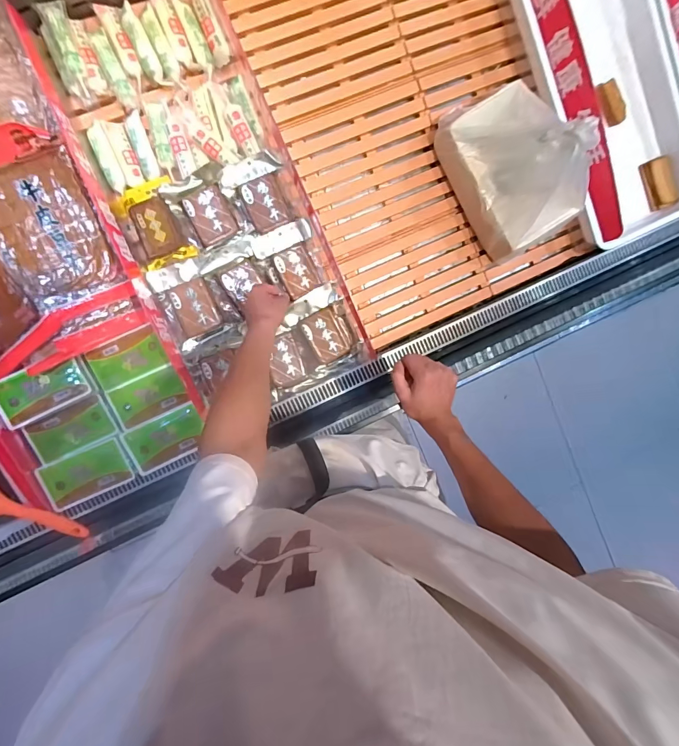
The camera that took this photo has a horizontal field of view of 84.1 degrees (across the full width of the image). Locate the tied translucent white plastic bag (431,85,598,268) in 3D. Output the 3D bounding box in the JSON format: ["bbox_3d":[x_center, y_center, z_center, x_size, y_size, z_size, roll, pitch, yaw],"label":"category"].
[{"bbox_3d":[0.360,-0.426,0.751,0.176,0.252,0.318,-35,98,-6],"label":"tied translucent white plastic bag"}]

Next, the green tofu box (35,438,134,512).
[{"bbox_3d":[-0.461,0.184,0.697,0.142,0.039,0.084,-23,96,-7],"label":"green tofu box"}]

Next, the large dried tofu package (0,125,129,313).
[{"bbox_3d":[-0.495,-0.260,0.629,0.164,0.026,0.267,-28,109,-13],"label":"large dried tofu package"}]

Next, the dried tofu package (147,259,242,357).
[{"bbox_3d":[-0.278,-0.136,0.738,0.125,0.026,0.164,-23,96,-7],"label":"dried tofu package"}]

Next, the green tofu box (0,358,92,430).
[{"bbox_3d":[-0.525,0.030,0.673,0.145,0.049,0.082,-27,97,-7],"label":"green tofu box"}]

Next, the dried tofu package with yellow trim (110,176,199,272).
[{"bbox_3d":[-0.361,-0.285,0.736,0.115,0.038,0.154,-20,96,-7],"label":"dried tofu package with yellow trim"}]

